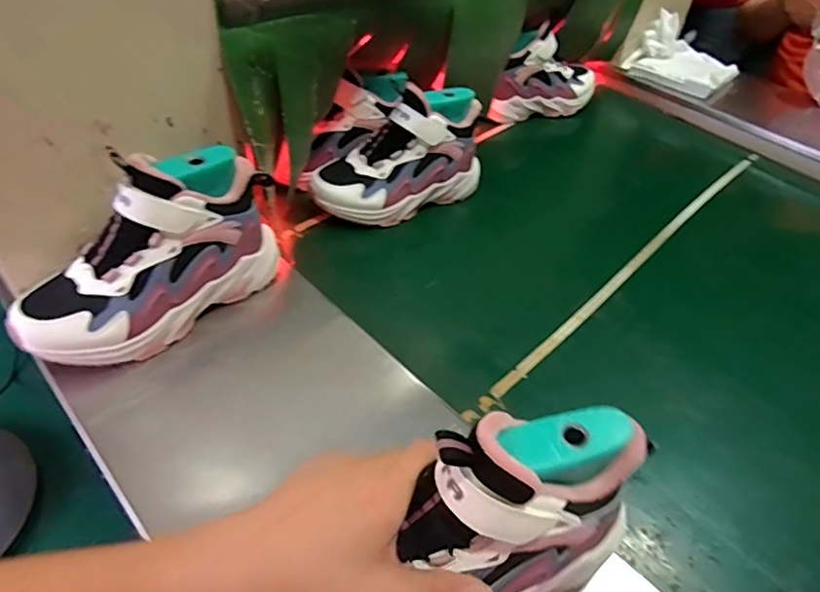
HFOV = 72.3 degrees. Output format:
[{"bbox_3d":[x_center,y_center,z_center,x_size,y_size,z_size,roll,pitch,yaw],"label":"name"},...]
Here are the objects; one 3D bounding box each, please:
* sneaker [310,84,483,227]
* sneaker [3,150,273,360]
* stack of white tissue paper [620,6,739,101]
[{"bbox_3d":[-0.013,-0.173,0.684,0.221,0.127,0.080,-23,51,-27],"label":"sneaker"},{"bbox_3d":[-0.215,-0.034,0.478,0.231,0.133,0.073,-27,53,-30],"label":"sneaker"},{"bbox_3d":[0.505,-0.444,1.030,0.173,0.081,0.135,35,51,27],"label":"stack of white tissue paper"}]

